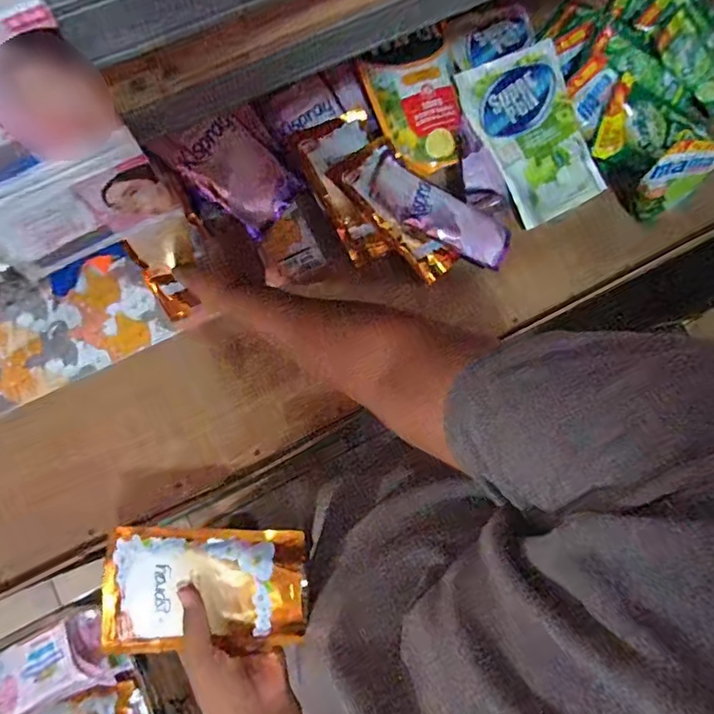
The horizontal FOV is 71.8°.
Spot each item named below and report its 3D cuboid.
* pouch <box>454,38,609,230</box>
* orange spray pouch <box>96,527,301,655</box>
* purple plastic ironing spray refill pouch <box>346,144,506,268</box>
[{"bbox_3d":[0.239,-0.305,0.680,0.142,0.048,0.232,-22,81,-5],"label":"pouch"},{"bbox_3d":[-0.144,0.216,0.460,0.193,0.037,0.105,-2,80,-1],"label":"orange spray pouch"},{"bbox_3d":[0.099,-0.196,0.645,0.220,0.020,0.082,33,81,5],"label":"purple plastic ironing spray refill pouch"}]

